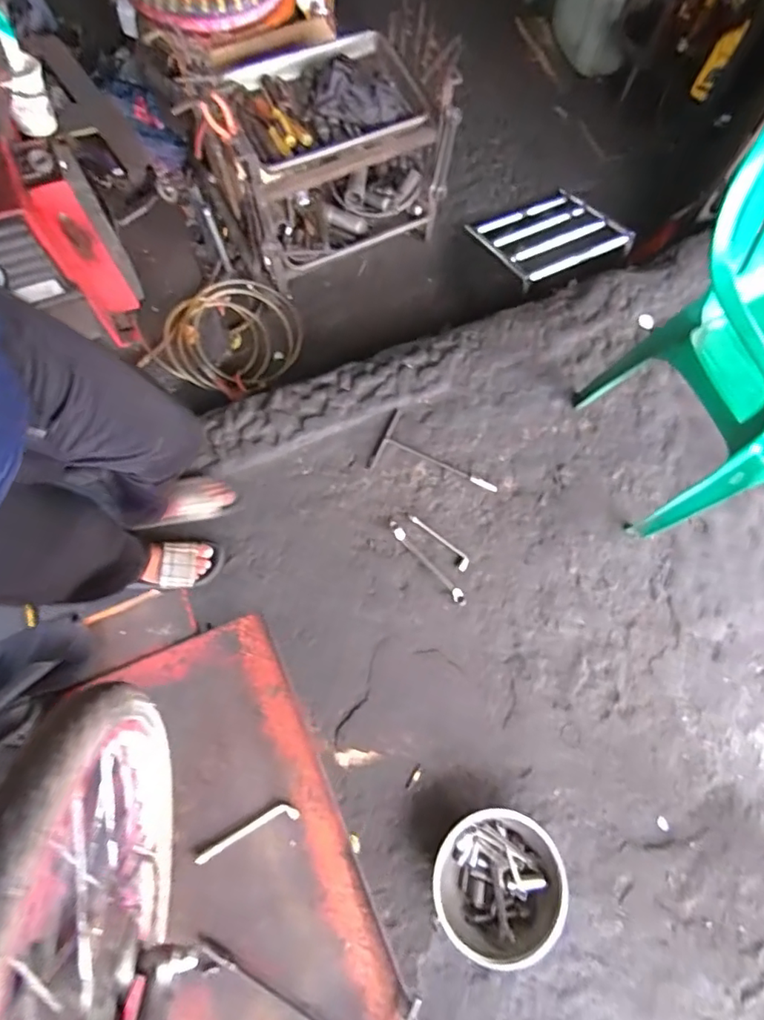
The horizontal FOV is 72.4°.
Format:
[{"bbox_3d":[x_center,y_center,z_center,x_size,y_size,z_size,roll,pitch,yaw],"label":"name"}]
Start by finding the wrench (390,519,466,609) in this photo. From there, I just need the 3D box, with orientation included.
[{"bbox_3d":[0.115,0.133,1.317,0.029,0.024,0.271,-41,78,-11],"label":"wrench"}]

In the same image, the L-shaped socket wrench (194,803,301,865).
[{"bbox_3d":[-0.201,0.478,0.776,0.154,0.010,0.026,-22,76,-7],"label":"L-shaped socket wrench"}]

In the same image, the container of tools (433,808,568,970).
[{"bbox_3d":[0.247,0.780,1.097,0.255,0.091,0.262,0,74,-1],"label":"container of tools"}]

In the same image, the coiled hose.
[{"bbox_3d":[-0.476,-0.547,1.587,0.332,0.073,0.397,20,75,5],"label":"coiled hose"}]

